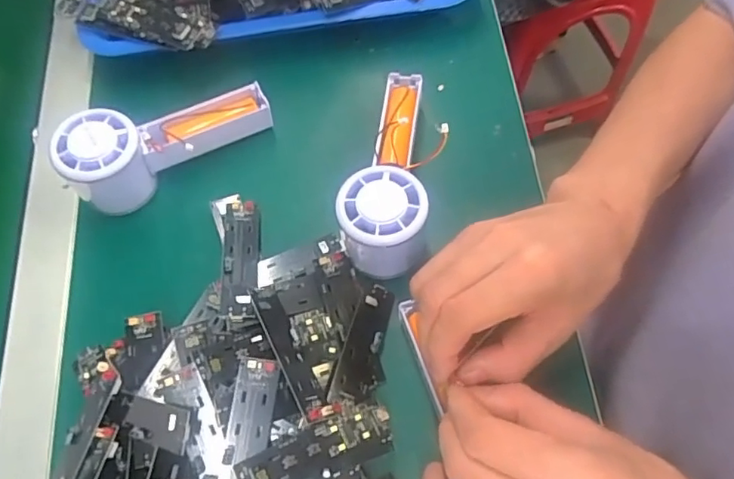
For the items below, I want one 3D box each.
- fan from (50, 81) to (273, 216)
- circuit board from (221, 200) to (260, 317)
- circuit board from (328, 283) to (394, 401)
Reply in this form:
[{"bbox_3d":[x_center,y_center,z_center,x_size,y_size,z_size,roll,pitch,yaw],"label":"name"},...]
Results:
[{"bbox_3d":[-0.145,-0.077,0.406,0.145,0.060,0.058,-35,70,-12],"label":"fan"},{"bbox_3d":[-0.087,0.011,0.380,0.024,0.005,0.091,2,55,-13],"label":"circuit board"},{"bbox_3d":[-0.002,0.065,0.360,0.026,0.008,0.079,18,63,-6],"label":"circuit board"}]

